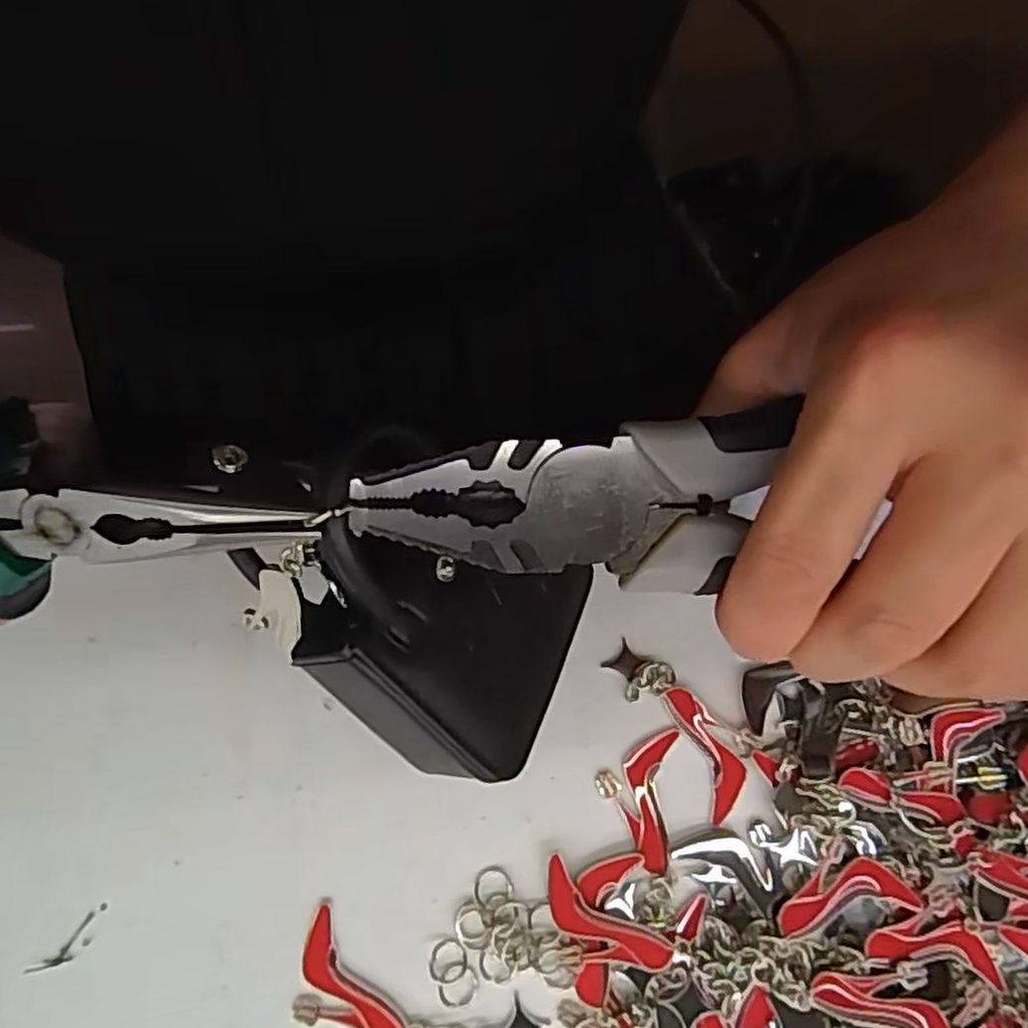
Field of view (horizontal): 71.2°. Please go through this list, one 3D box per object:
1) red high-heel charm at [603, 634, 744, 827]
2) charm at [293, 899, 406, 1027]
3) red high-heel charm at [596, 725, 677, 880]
[{"bbox_3d":[0.059,0.073,0.256,0.022,0.004,0.064,-36,74,-10],"label":"red high-heel charm"},{"bbox_3d":[-0.059,0.155,0.231,0.026,0.004,0.047,-37,75,-10],"label":"charm"},{"bbox_3d":[0.042,0.098,0.248,0.026,0.004,0.045,8,72,4],"label":"red high-heel charm"}]

